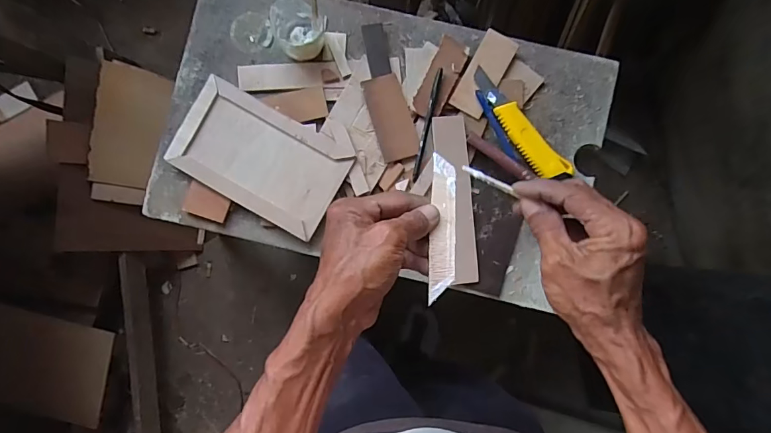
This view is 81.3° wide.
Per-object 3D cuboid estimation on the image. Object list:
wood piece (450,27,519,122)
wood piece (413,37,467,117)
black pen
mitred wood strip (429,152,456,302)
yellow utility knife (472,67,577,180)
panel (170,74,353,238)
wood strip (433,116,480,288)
[{"bbox_3d":[0.129,-0.188,0.589,0.045,0.004,0.109,29,92,4],"label":"wood piece"},{"bbox_3d":[0.072,-0.181,0.585,0.038,0.007,0.107,24,87,-5],"label":"wood piece"},{"bbox_3d":[0.055,-0.118,0.583,0.009,0.011,0.147,13,88,1],"label":"black pen"},{"bbox_3d":[0.046,0.008,0.355,0.019,0.004,0.115,4,74,0],"label":"mitred wood strip"},{"bbox_3d":[0.172,-0.115,0.585,0.037,0.020,0.178,-40,88,-1],"label":"yellow utility knife"},{"bbox_3d":[-0.163,-0.074,0.586,0.211,0.022,0.123,31,89,1],"label":"panel"},{"bbox_3d":[0.093,-0.021,0.585,0.040,0.007,0.216,-6,92,8],"label":"wood strip"}]

